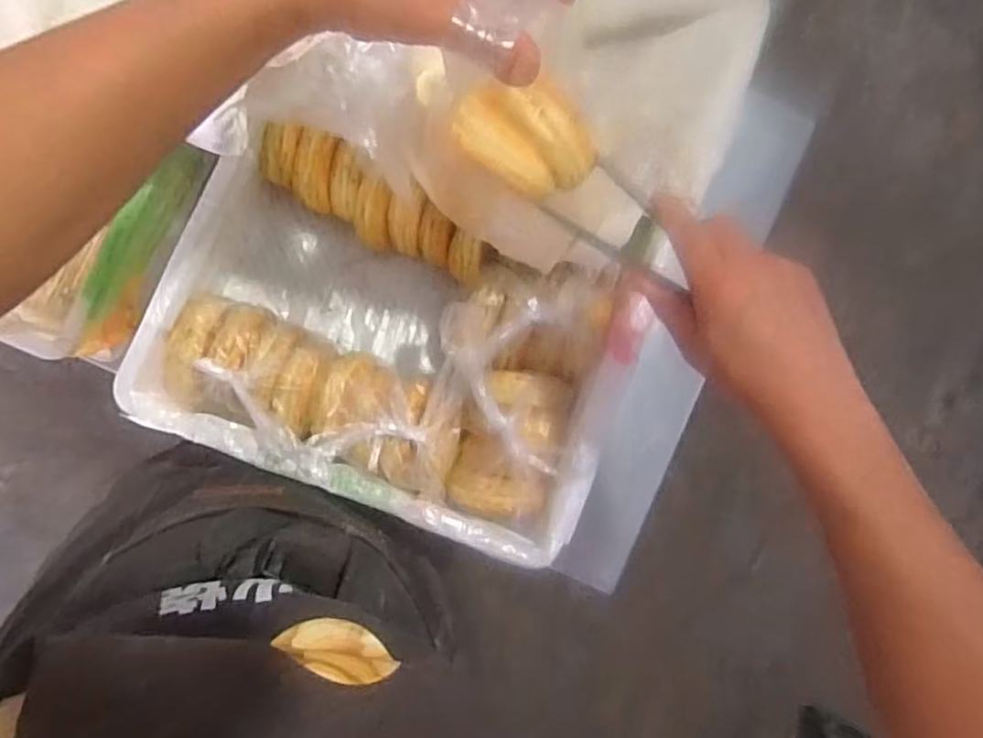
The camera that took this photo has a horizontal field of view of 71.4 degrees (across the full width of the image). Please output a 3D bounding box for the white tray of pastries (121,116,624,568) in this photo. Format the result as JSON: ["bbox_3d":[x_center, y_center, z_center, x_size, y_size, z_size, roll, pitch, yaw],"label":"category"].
[{"bbox_3d":[-0.090,-0.029,0.667,0.408,0.143,0.282,22,85,-7],"label":"white tray of pastries"}]

